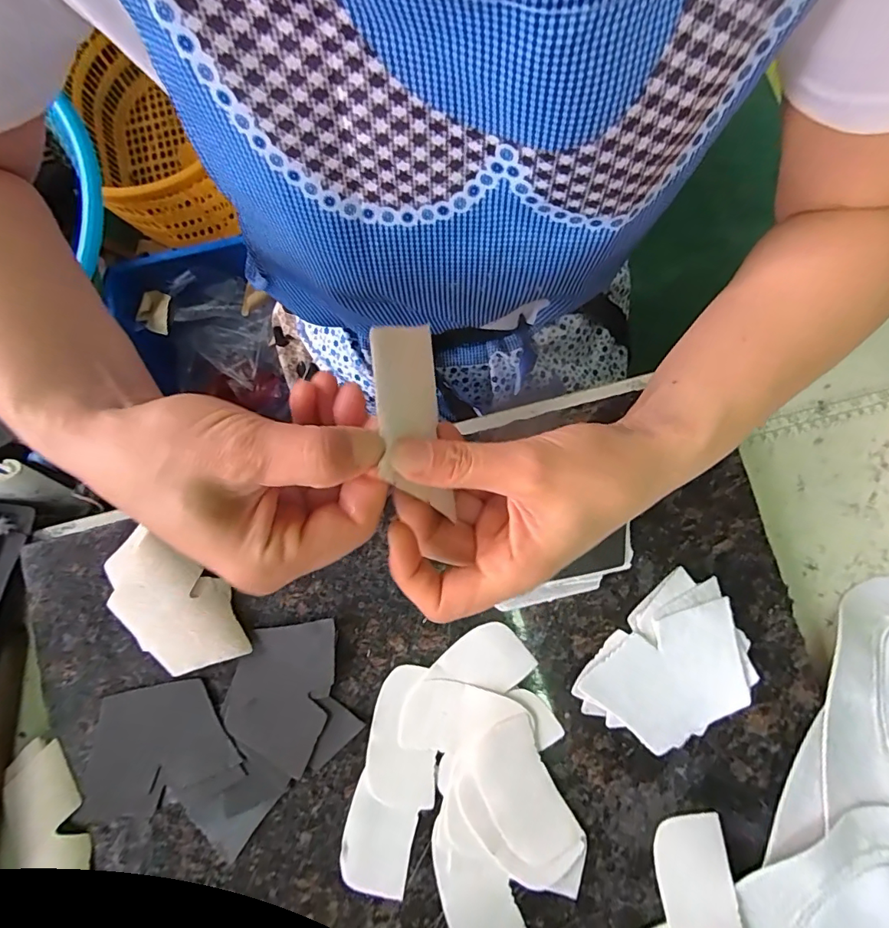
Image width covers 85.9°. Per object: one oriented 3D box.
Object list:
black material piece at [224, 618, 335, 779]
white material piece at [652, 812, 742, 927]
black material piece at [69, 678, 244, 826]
[{"bbox_3d":[-0.105,0.146,0.311,0.063,0.004,0.094,20,87,3],"label":"black material piece"},{"bbox_3d":[0.159,0.269,0.299,0.046,0.004,0.085,-10,78,5],"label":"white material piece"},{"bbox_3d":[-0.193,0.183,0.308,0.098,0.005,0.073,-31,82,-6],"label":"black material piece"}]

